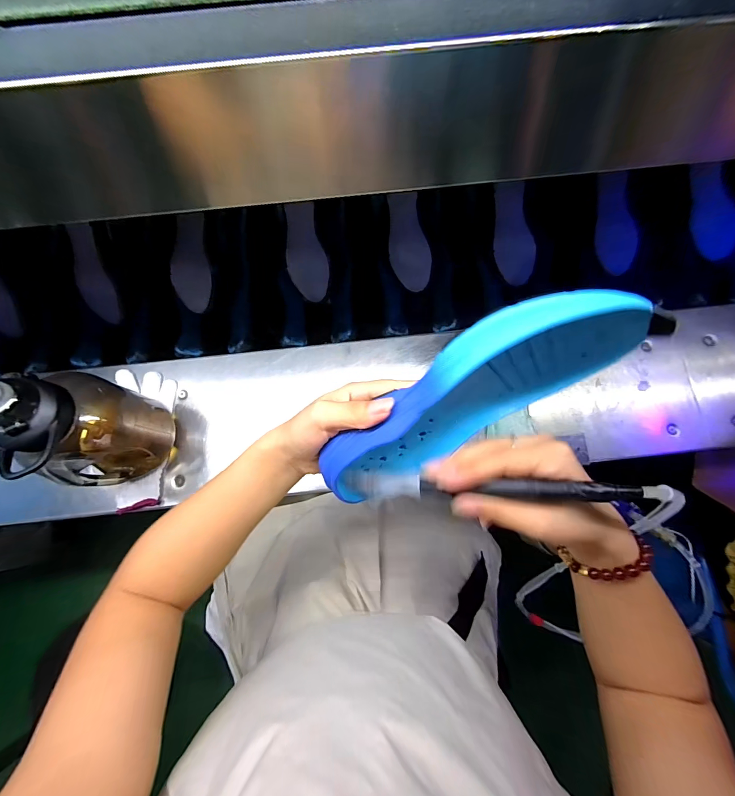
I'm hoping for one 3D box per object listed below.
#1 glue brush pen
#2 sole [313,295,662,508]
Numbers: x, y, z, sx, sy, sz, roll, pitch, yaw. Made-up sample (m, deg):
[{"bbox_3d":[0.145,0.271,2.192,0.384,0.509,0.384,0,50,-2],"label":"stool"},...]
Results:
[{"bbox_3d":[0.077,0.059,0.227,0.191,0.017,0.016,-3,78,19],"label":"glue brush pen"},{"bbox_3d":[0.069,0.000,0.252,0.223,0.086,0.060,-36,80,19],"label":"sole"}]

